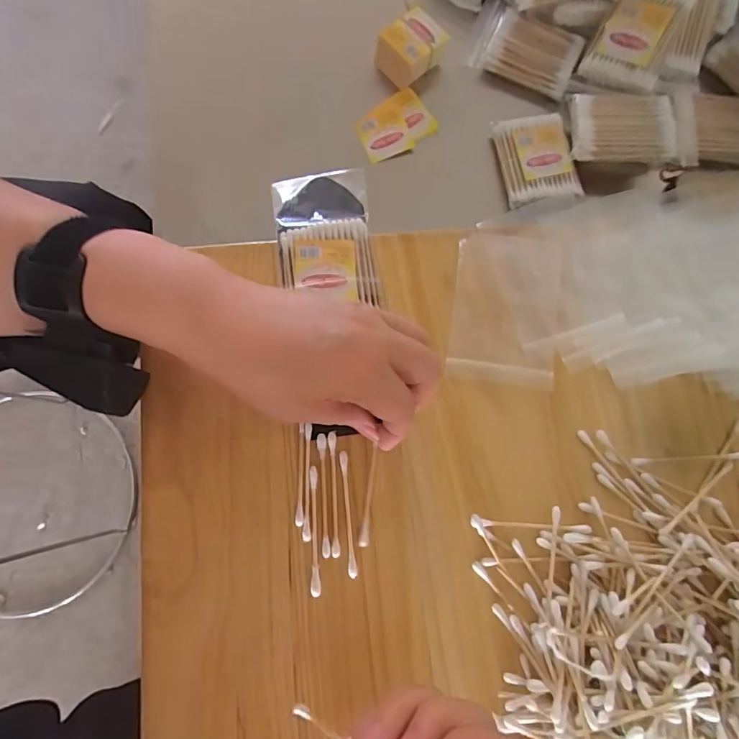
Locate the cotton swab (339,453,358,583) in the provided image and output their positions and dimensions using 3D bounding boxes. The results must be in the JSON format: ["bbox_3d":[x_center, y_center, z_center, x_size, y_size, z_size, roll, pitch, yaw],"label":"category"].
[{"bbox_3d":[-0.013,0.086,0.284,0.005,0.004,0.072,-5,79,-1],"label":"cotton swab"}]

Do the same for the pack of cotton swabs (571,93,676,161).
[{"bbox_3d":[0.203,-0.192,0.373,0.081,0.015,0.057,4,79,1],"label":"pack of cotton swabs"}]

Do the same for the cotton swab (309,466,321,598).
[{"bbox_3d":[-0.033,0.096,0.280,0.006,0.004,0.073,-3,79,-1],"label":"cotton swab"}]

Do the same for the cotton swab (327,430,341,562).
[{"bbox_3d":[-0.022,0.075,0.284,0.005,0.004,0.072,-3,79,-1],"label":"cotton swab"}]

